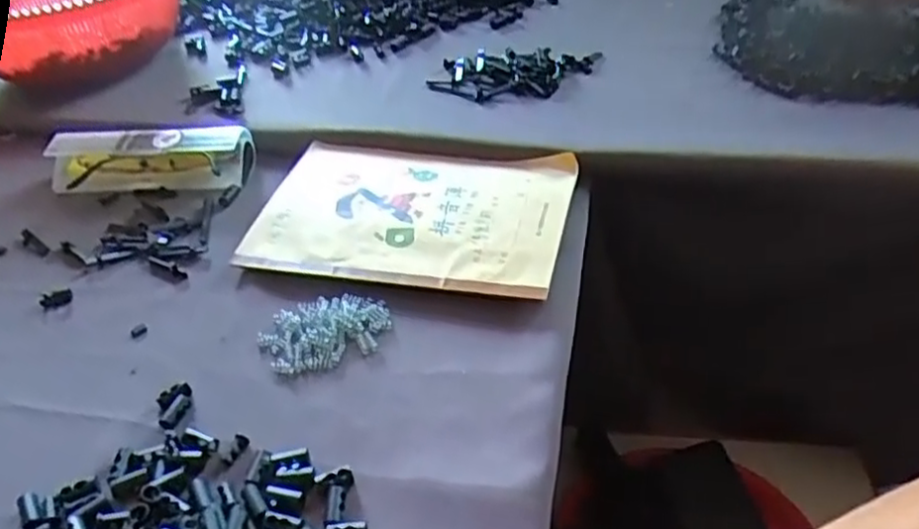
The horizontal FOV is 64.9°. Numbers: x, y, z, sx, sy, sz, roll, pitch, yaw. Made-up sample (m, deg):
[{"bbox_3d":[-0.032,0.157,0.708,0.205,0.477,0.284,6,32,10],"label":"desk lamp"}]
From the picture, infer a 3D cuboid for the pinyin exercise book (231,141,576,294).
[{"bbox_3d":[-0.033,-0.038,0.490,0.207,0.007,0.140,6,43,15],"label":"pinyin exercise book"}]

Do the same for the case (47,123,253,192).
[{"bbox_3d":[-0.239,-0.080,0.551,0.154,0.033,0.043,-2,41,7],"label":"case"}]

